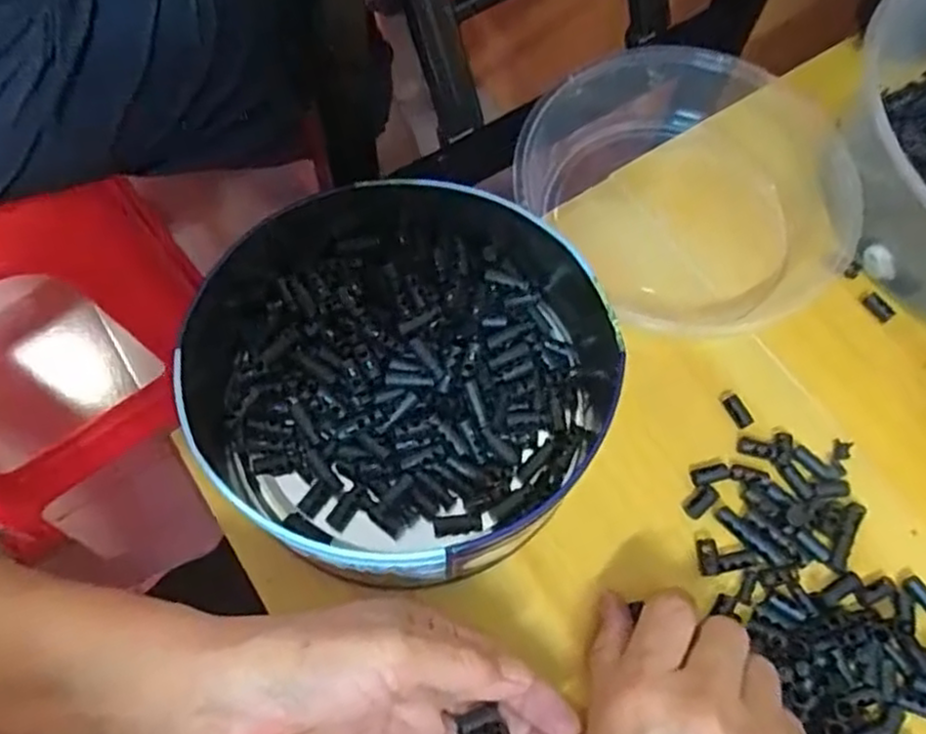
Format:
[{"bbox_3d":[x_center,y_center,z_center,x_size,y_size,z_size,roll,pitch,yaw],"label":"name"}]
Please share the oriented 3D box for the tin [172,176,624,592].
[{"bbox_3d":[-0.024,-0.004,0.357,0.203,0.066,0.218,42,72,14],"label":"tin"}]

